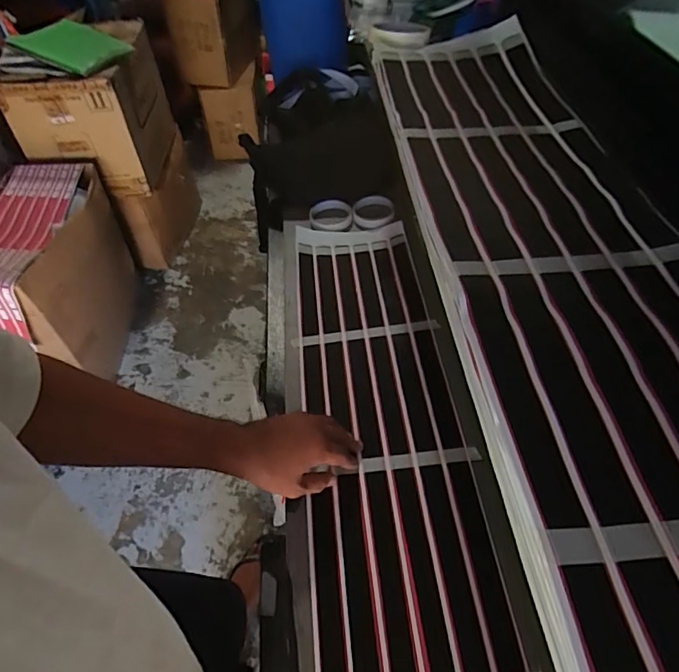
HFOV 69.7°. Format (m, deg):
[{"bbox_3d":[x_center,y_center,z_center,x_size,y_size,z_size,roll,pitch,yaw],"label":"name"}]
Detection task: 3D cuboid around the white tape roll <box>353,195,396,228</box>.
[{"bbox_3d":[0.066,-0.245,0.949,0.081,0.020,0.081,4,51,6],"label":"white tape roll"}]

